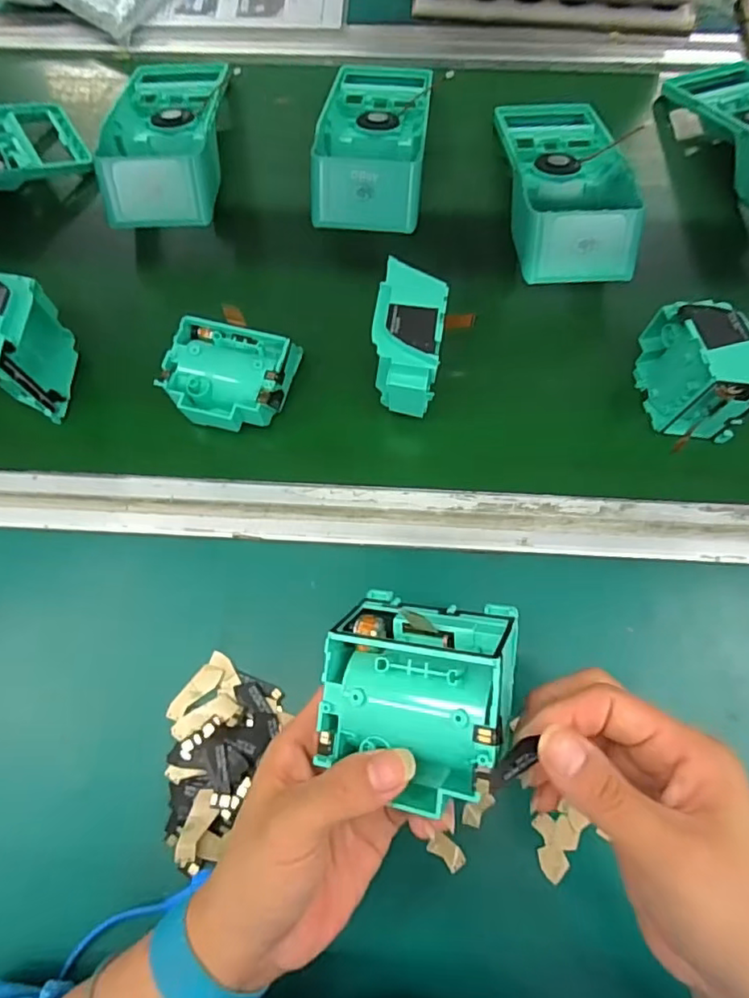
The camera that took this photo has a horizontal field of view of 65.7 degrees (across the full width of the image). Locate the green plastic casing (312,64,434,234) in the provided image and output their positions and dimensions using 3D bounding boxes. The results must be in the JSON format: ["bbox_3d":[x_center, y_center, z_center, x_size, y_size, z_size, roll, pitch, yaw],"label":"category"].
[{"bbox_3d":[0.001,-0.293,0.458,0.087,0.050,0.196,4,69,3],"label":"green plastic casing"}]

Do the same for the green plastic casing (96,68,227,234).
[{"bbox_3d":[-0.164,-0.296,0.463,0.092,0.054,0.195,-2,69,1],"label":"green plastic casing"}]

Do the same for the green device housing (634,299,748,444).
[{"bbox_3d":[0.202,-0.079,0.369,0.041,0.082,0.082,-16,70,-4],"label":"green device housing"}]

